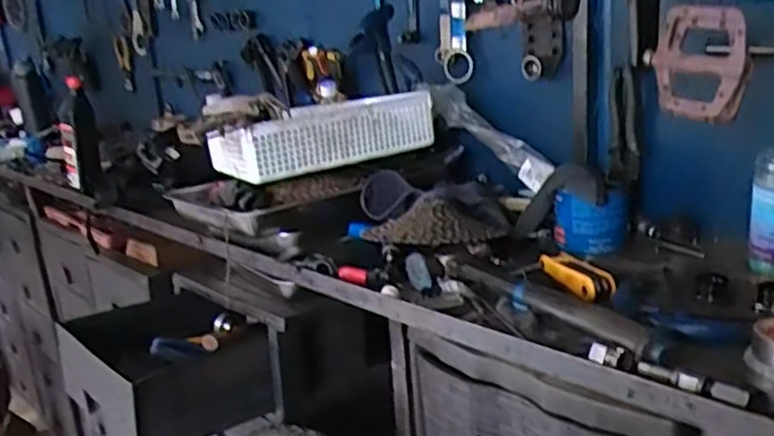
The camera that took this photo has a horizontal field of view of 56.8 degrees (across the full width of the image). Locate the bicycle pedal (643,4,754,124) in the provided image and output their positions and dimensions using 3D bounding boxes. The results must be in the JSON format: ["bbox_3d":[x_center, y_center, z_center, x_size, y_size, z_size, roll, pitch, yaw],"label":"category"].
[{"bbox_3d":[0.302,-0.151,0.700,0.025,0.106,0.107,-11,17,-21],"label":"bicycle pedal"}]

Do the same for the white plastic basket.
[{"bbox_3d":[-0.108,-0.138,1.120,0.332,0.093,0.163,-13,18,-26],"label":"white plastic basket"}]

